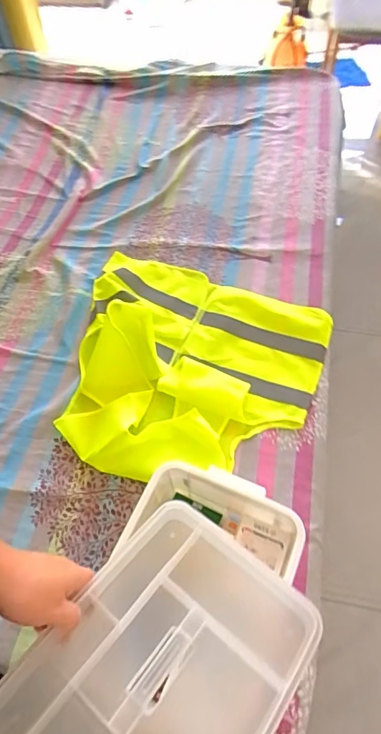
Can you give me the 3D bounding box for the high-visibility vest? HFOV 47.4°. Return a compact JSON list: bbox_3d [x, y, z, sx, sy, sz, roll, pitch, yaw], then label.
[{"bbox_3d":[0.022,-0.027,0.879,0.509,0.078,0.511,7,60,6],"label":"high-visibility vest"}]

